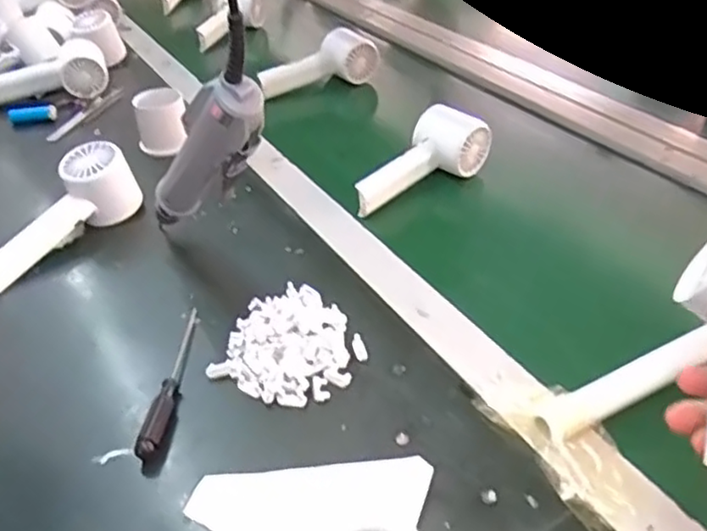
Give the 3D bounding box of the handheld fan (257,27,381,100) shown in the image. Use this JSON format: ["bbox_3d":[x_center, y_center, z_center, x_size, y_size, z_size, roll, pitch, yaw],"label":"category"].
[{"bbox_3d":[-0.052,-0.262,0.877,0.168,0.050,0.061,-19,39,-22],"label":"handheld fan"}]

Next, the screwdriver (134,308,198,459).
[{"bbox_3d":[-0.119,0.071,0.451,0.011,0.020,0.135,0,38,3],"label":"screwdriver"}]

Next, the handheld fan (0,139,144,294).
[{"bbox_3d":[-0.261,-0.039,0.595,0.049,0.056,0.156,24,60,30],"label":"handheld fan"}]

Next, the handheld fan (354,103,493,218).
[{"bbox_3d":[0.067,-0.097,0.636,0.072,0.047,0.142,22,44,28],"label":"handheld fan"}]

